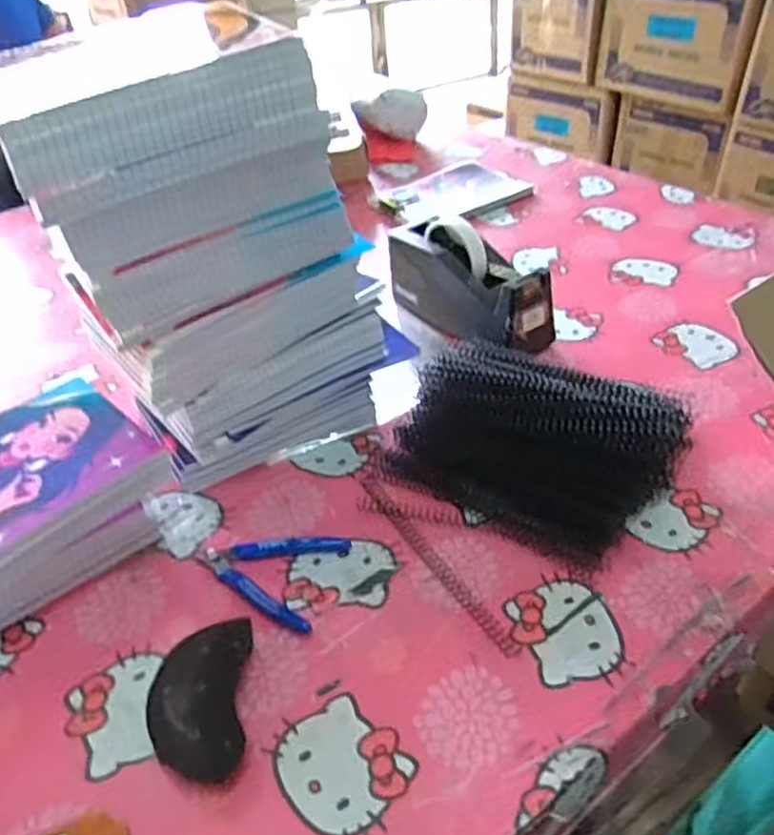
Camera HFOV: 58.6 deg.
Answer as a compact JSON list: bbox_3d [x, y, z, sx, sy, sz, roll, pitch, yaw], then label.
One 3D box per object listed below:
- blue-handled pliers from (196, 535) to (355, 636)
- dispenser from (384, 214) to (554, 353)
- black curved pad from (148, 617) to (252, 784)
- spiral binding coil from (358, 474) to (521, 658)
[{"bbox_3d":[-0.094,0.116,0.548,0.113,0.010,0.088,13,44,20],"label":"blue-handled pliers"},{"bbox_3d":[0.087,-0.145,0.766,0.074,0.110,0.197,-31,47,-27],"label":"dispenser"},{"bbox_3d":[-0.125,0.184,0.452,0.066,0.034,0.101,-7,40,-1],"label":"black curved pad"},{"bbox_3d":[0.032,0.107,0.549,0.013,0.007,0.212,-25,44,-22],"label":"spiral binding coil"}]

